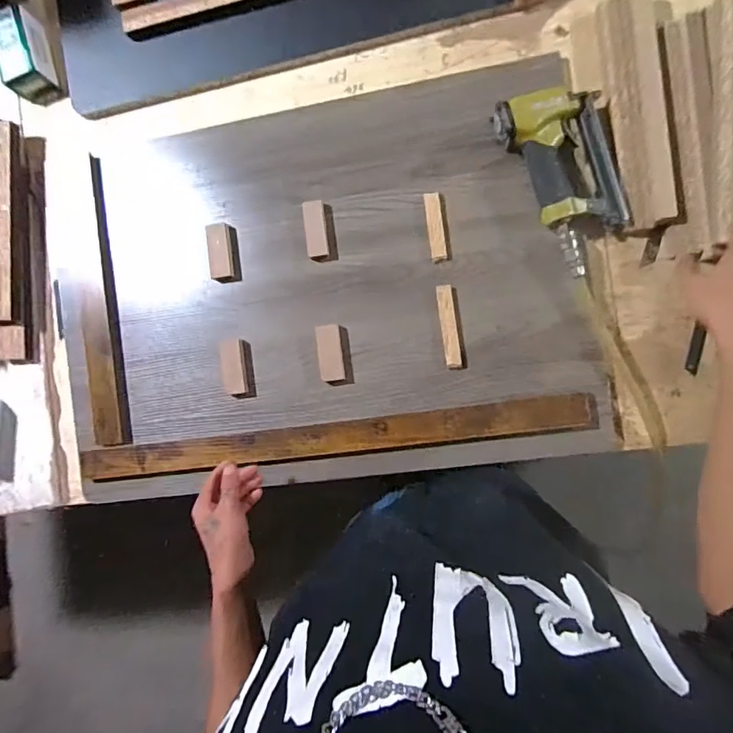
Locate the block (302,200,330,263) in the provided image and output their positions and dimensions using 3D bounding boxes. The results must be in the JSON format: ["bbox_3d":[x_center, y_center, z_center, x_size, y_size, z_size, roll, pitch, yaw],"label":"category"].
[{"bbox_3d":[-0.074,-0.198,0.711,0.030,0.015,0.083,-6,89,8],"label":"block"}]

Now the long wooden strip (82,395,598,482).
[{"bbox_3d":[-0.066,0.109,0.711,0.759,0.025,0.048,-7,89,6],"label":"long wooden strip"}]

